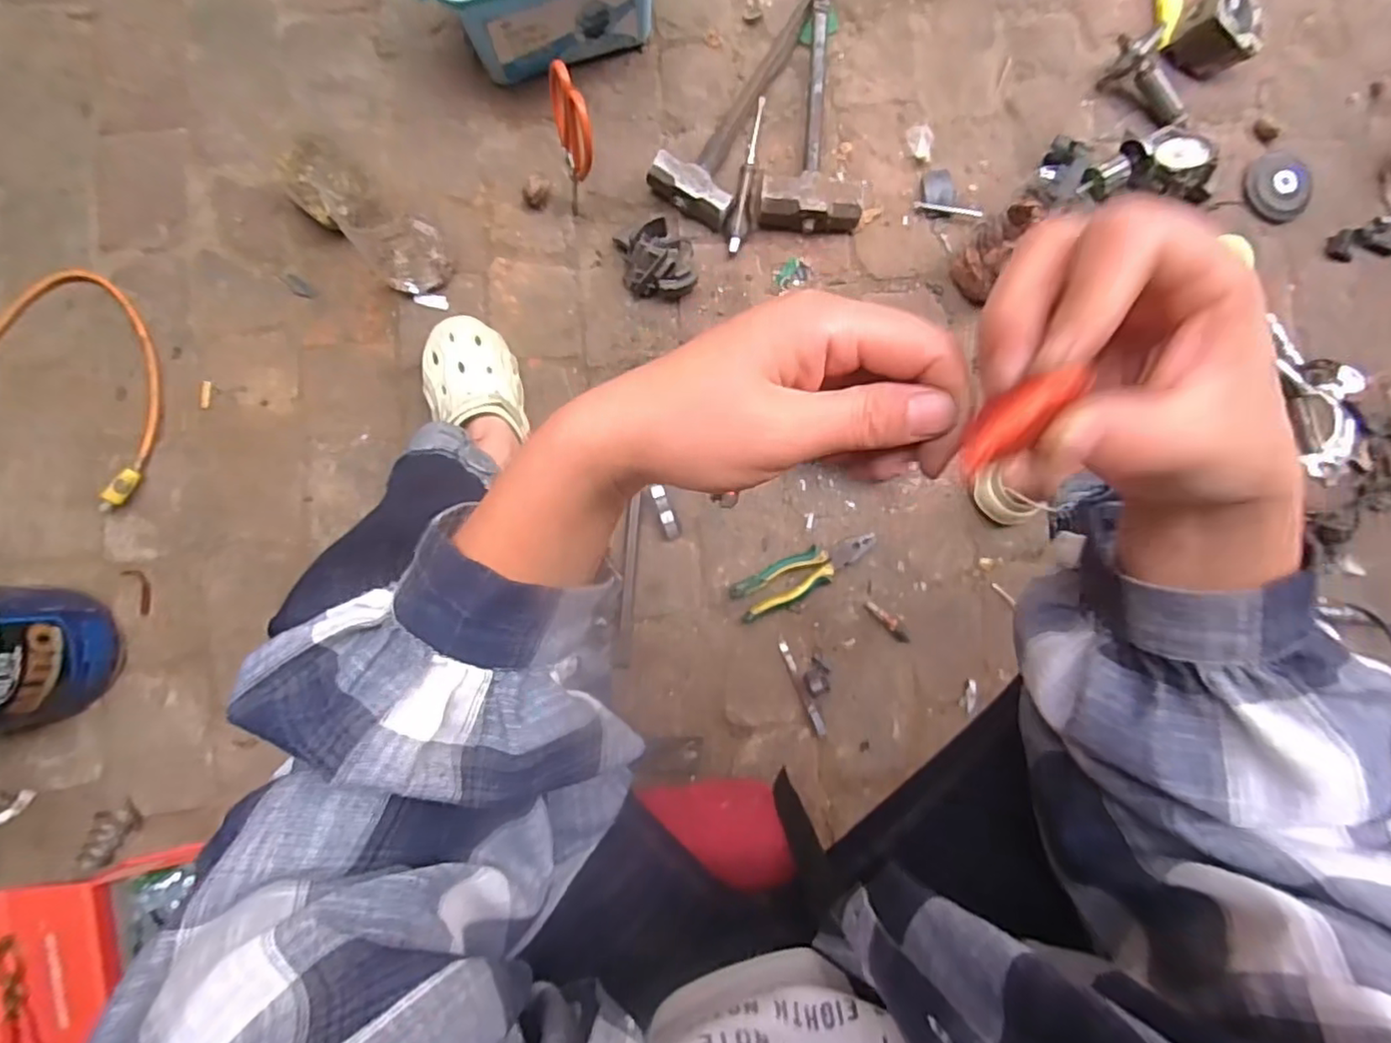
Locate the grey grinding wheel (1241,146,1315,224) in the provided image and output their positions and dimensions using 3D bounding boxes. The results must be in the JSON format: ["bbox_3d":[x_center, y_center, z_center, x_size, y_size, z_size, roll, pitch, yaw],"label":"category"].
[{"bbox_3d":[0.765,-0.439,0.826,0.100,0.020,0.092,0,87,-3],"label":"grey grinding wheel"}]

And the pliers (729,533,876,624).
[{"bbox_3d":[0.140,0.065,0.805,0.194,0.029,0.056,-25,89,-4],"label":"pliers"}]

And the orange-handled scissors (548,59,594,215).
[{"bbox_3d":[-0.142,-0.438,0.738,0.030,0.169,0.101,-15,88,-4],"label":"orange-handled scissors"}]

